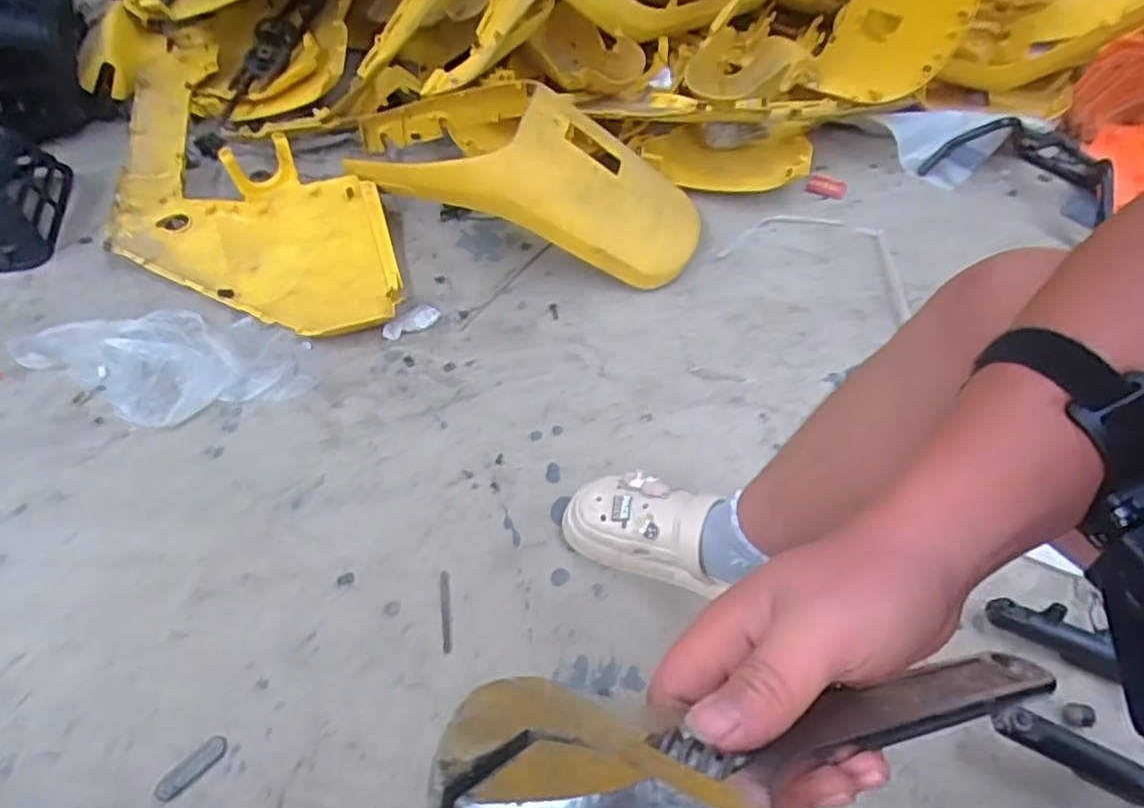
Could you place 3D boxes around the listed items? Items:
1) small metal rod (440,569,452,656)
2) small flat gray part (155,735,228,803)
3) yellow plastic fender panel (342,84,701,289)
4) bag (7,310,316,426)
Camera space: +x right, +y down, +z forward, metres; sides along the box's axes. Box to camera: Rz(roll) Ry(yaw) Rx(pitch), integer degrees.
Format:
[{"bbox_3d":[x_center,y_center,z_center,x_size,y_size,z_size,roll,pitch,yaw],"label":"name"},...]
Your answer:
[{"bbox_3d":[-0.146,0.238,0.804,0.011,0.005,0.100,-6,53,-8],"label":"small metal rod"},{"bbox_3d":[-0.377,0.360,0.689,0.024,0.004,0.070,36,59,22],"label":"small flat gray part"},{"bbox_3d":[-0.075,-0.362,1.127,0.575,0.199,0.244,7,51,2],"label":"yellow plastic fender panel"},{"bbox_3d":[-0.583,-0.059,0.988,0.411,0.019,0.187,6,53,1],"label":"bag"}]

